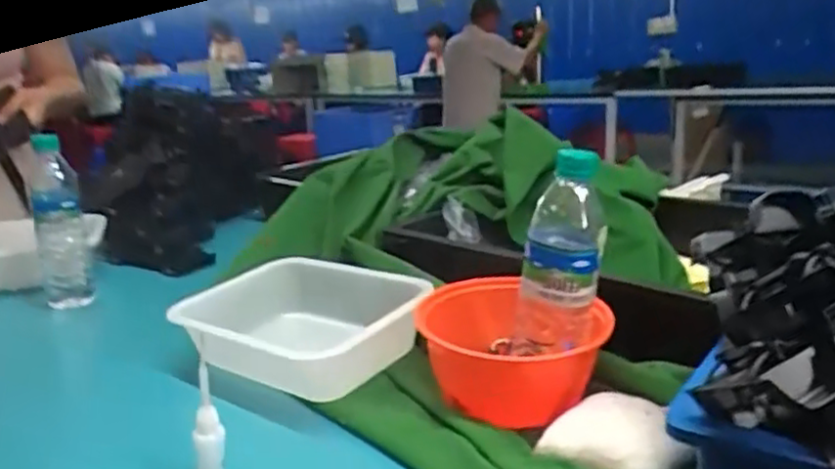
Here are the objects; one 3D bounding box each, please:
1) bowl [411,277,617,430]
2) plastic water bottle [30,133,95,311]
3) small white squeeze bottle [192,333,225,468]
[{"bbox_3d":[0.088,0.115,0.653,0.166,0.110,0.173,-2,15,1],"label":"bowl"},{"bbox_3d":[-0.458,-0.013,0.902,0.056,0.214,0.061,-12,18,-30],"label":"plastic water bottle"},{"bbox_3d":[-0.155,0.136,0.524,0.022,0.117,0.019,-5,-5,-9],"label":"small white squeeze bottle"}]

